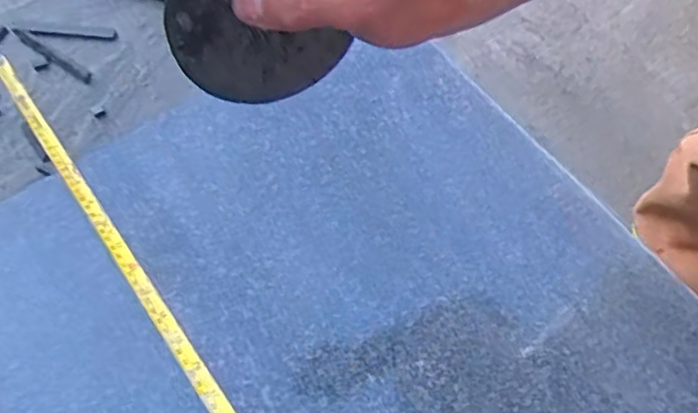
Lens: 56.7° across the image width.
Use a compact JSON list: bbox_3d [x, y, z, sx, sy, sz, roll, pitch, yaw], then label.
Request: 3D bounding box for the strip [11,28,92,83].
[{"bbox_3d":[-0.492,-0.251,1.065,0.175,0.011,0.020,31,66,16],"label":"strip"}]

